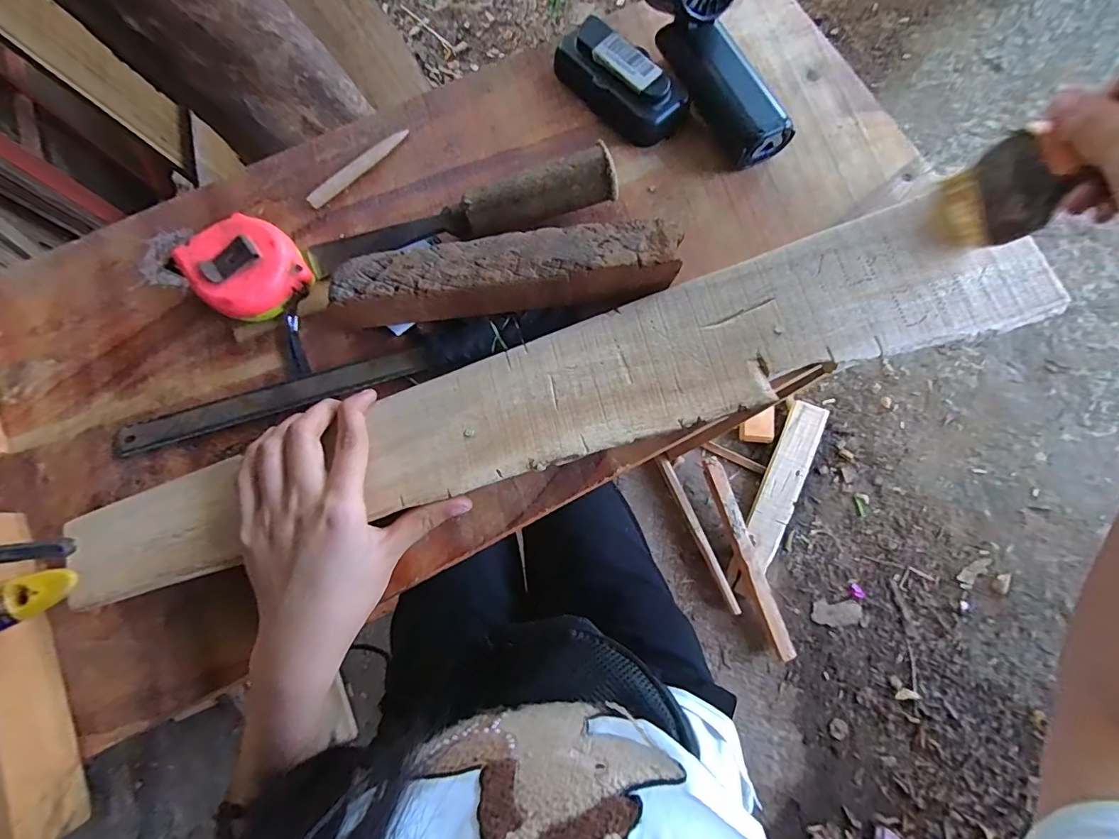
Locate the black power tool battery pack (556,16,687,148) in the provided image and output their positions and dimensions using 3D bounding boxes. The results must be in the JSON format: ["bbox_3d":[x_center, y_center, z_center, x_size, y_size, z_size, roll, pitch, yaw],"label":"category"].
[{"bbox_3d":[0.044,-0.250,0.348,0.044,0.027,0.105,-41,81,-8],"label":"black power tool battery pack"}]

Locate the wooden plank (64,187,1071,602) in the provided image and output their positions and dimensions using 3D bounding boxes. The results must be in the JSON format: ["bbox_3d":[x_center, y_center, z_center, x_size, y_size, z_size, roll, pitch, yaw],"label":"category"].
[{"bbox_3d":[0.011,-0.024,0.300,0.585,0.023,0.101,-18,78,-4],"label":"wooden plank"}]

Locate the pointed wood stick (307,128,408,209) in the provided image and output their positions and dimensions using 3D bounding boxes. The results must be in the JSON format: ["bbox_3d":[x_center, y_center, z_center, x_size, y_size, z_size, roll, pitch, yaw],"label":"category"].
[{"bbox_3d":[-0.145,-0.184,0.341,0.086,0.007,0.010,-44,81,-9],"label":"pointed wood stick"}]

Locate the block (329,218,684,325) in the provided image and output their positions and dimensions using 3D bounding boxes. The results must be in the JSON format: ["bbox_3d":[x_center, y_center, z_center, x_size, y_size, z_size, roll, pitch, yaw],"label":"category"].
[{"bbox_3d":[-0.034,-0.094,0.303,0.213,0.029,0.045,-6,78,-1],"label":"block"}]

